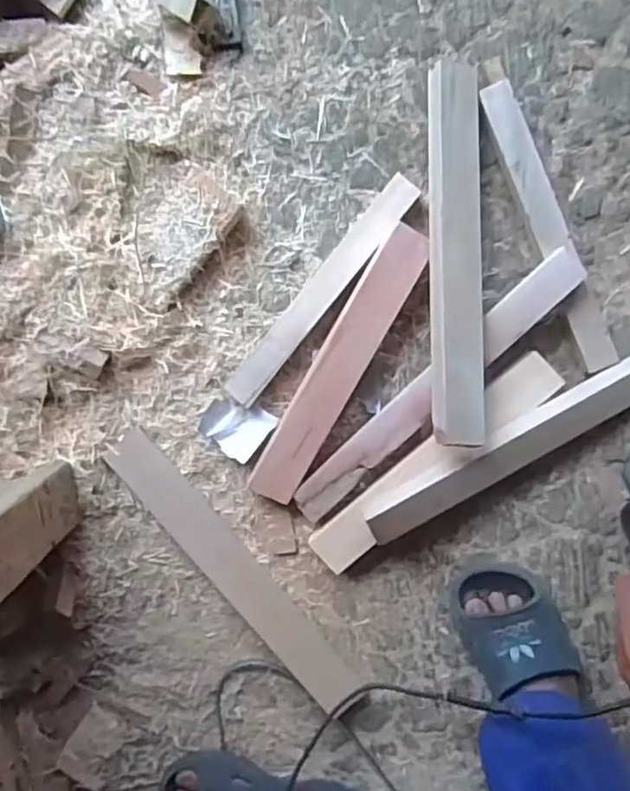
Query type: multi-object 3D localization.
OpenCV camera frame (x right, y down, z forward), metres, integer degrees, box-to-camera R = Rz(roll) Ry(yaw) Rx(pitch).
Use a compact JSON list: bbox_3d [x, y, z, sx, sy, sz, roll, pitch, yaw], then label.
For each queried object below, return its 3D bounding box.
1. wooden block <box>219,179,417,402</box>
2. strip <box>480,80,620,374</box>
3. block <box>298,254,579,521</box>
[{"bbox_3d":[0.007,-0.128,0.773,0.041,0.028,0.332,40,96,0],"label":"wooden block"},{"bbox_3d":[0.282,-0.199,0.750,0.040,0.032,0.356,-23,93,5],"label":"strip"},{"bbox_3d":[0.144,-0.007,0.760,0.442,0.054,0.052,-44,91,6],"label":"block"}]

